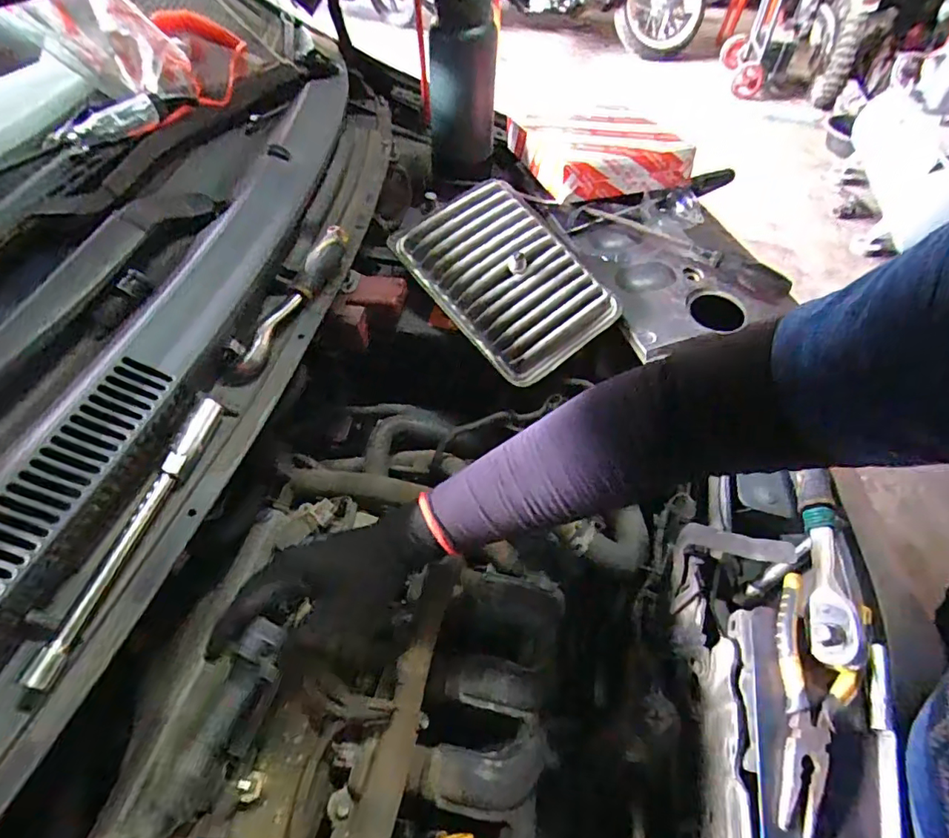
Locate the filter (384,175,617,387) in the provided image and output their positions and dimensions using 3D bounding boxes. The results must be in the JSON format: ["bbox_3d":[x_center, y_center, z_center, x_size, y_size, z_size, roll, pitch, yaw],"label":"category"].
[{"bbox_3d":[0.042,-0.167,0.613,0.184,0.041,0.234,-33,79,-10],"label":"filter"}]

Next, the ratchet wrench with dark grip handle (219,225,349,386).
[{"bbox_3d":[-0.162,-0.104,0.479,0.027,0.037,0.186,17,52,9],"label":"ratchet wrench with dark grip handle"}]

